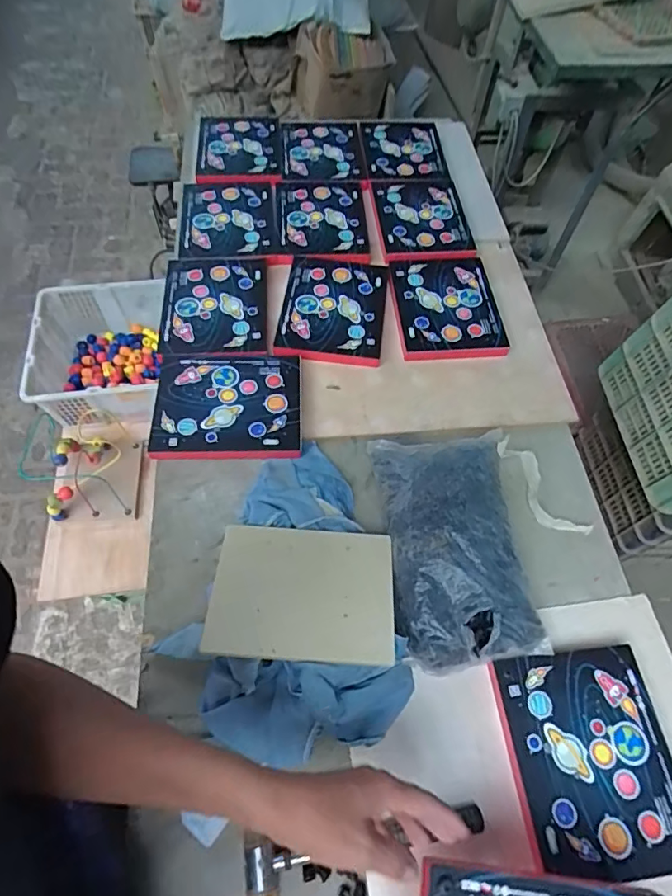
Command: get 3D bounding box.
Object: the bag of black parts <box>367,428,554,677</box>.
[{"bbox_3d":[0.167,0.106,0.620,0.208,0.050,0.297,-6,63,-4],"label":"bag of black parts"}]

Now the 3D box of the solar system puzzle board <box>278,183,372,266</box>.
[{"bbox_3d":[-0.026,-0.423,0.924,0.158,0.017,0.218,-2,63,-2],"label":"solar system puzzle board"}]

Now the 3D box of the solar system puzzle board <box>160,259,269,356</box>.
[{"bbox_3d":[-0.197,-0.235,0.822,0.166,0.017,0.210,-4,63,-3],"label":"solar system puzzle board"}]

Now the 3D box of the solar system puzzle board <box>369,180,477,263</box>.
[{"bbox_3d":[0.159,-0.431,0.933,0.167,0.011,0.221,-4,63,-3],"label":"solar system puzzle board"}]

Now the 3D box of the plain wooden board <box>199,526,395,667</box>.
[{"bbox_3d":[-0.039,0.162,0.575,0.202,0.011,0.156,4,48,-1],"label":"plain wooden board"}]

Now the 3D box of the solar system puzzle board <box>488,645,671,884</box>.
[{"bbox_3d":[0.271,0.326,0.530,0.169,0.019,0.202,-4,63,-3],"label":"solar system puzzle board"}]

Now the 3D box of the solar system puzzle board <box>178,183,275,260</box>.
[{"bbox_3d":[-0.200,-0.427,0.919,0.167,0.011,0.204,-5,63,-3],"label":"solar system puzzle board"}]

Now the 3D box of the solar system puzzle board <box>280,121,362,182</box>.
[{"bbox_3d":[-0.033,-0.617,1.024,0.157,0.010,0.197,-2,63,-2],"label":"solar system puzzle board"}]

